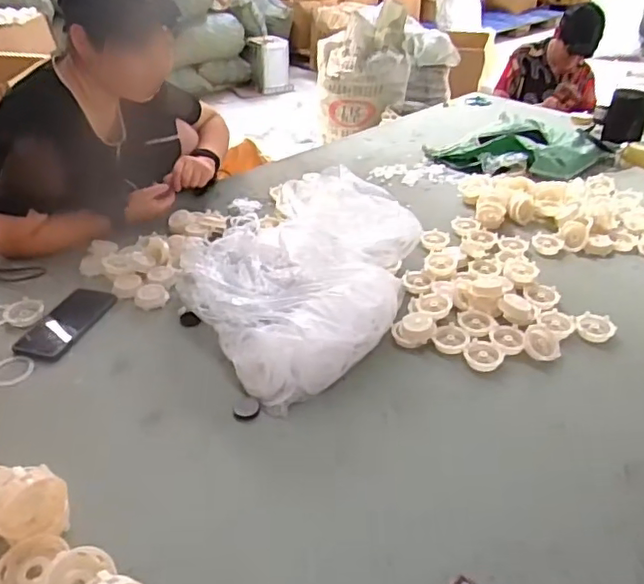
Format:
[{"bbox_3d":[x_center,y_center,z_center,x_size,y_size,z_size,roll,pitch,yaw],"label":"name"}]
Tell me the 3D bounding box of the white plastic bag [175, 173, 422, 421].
[{"bbox_3d":[-0.039,-0.075,0.979,0.401,0.131,0.493,-21,39,-27],"label":"white plastic bag"}]

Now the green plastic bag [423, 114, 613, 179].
[{"bbox_3d":[0.493,-0.381,1.462,0.350,0.088,0.363,-28,43,-34],"label":"green plastic bag"}]

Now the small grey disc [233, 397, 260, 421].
[{"bbox_3d":[-0.098,0.151,0.746,0.033,0.005,0.036,-2,34,-2],"label":"small grey disc"}]

